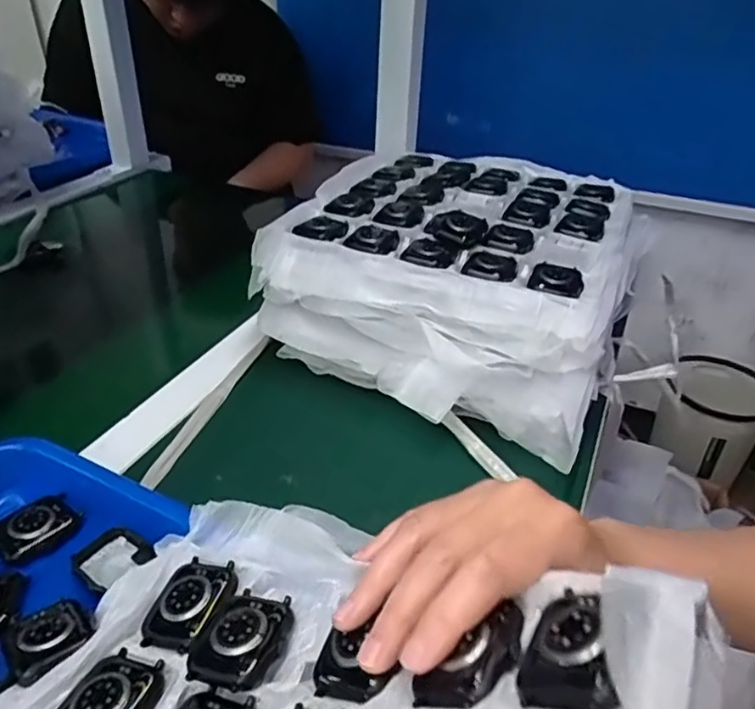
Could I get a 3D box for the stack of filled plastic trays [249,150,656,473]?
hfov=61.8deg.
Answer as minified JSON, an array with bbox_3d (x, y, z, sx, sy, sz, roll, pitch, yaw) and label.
[{"bbox_3d":[0.078,-0.078,0.569,0.279,0.111,0.309,17,36,21],"label":"stack of filled plastic trays"}]

